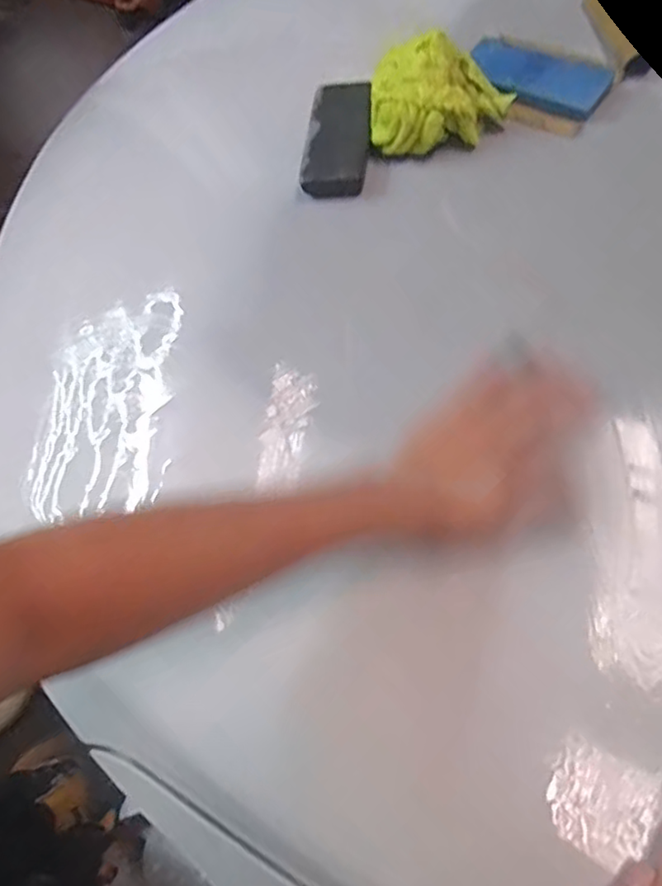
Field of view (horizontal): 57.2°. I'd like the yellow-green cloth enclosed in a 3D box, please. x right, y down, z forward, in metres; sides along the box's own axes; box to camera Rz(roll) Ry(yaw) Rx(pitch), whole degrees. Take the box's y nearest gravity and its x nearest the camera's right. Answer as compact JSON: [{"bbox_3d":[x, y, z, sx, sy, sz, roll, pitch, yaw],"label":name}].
[{"bbox_3d":[0.102,-0.328,0.569,0.127,0.061,0.082,-1,67,-1],"label":"yellow-green cloth"}]

